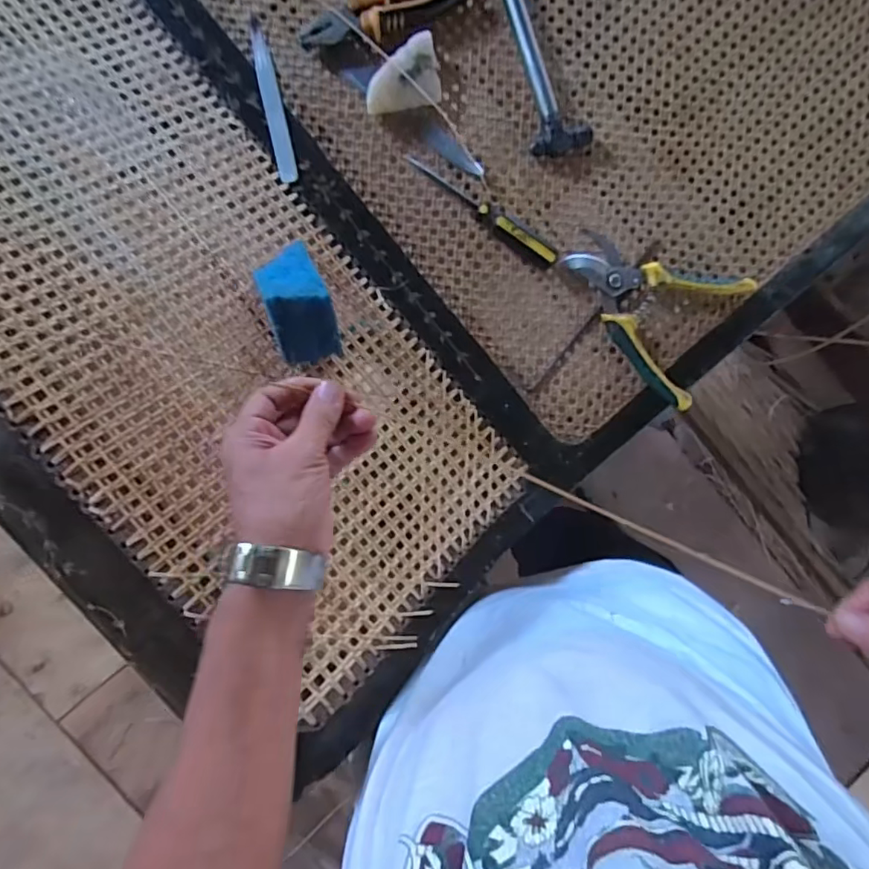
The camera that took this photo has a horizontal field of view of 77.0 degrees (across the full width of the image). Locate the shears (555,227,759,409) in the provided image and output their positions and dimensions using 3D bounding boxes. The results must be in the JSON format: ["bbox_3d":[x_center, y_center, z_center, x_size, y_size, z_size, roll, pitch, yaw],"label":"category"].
[{"bbox_3d":[0.201,-0.126,0.528,0.167,0.021,0.133,30,91,-4],"label":"shears"}]

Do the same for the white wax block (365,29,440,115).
[{"bbox_3d":[-0.031,-0.332,0.506,0.068,0.024,0.058,-10,93,-2],"label":"white wax block"}]

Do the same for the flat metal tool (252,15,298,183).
[{"bbox_3d":[-0.151,-0.310,0.512,0.017,0.005,0.145,-12,93,-2],"label":"flat metal tool"}]

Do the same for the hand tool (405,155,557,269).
[{"bbox_3d":[0.047,-0.213,0.514,0.166,0.022,0.021,34,91,-4],"label":"hand tool"}]

